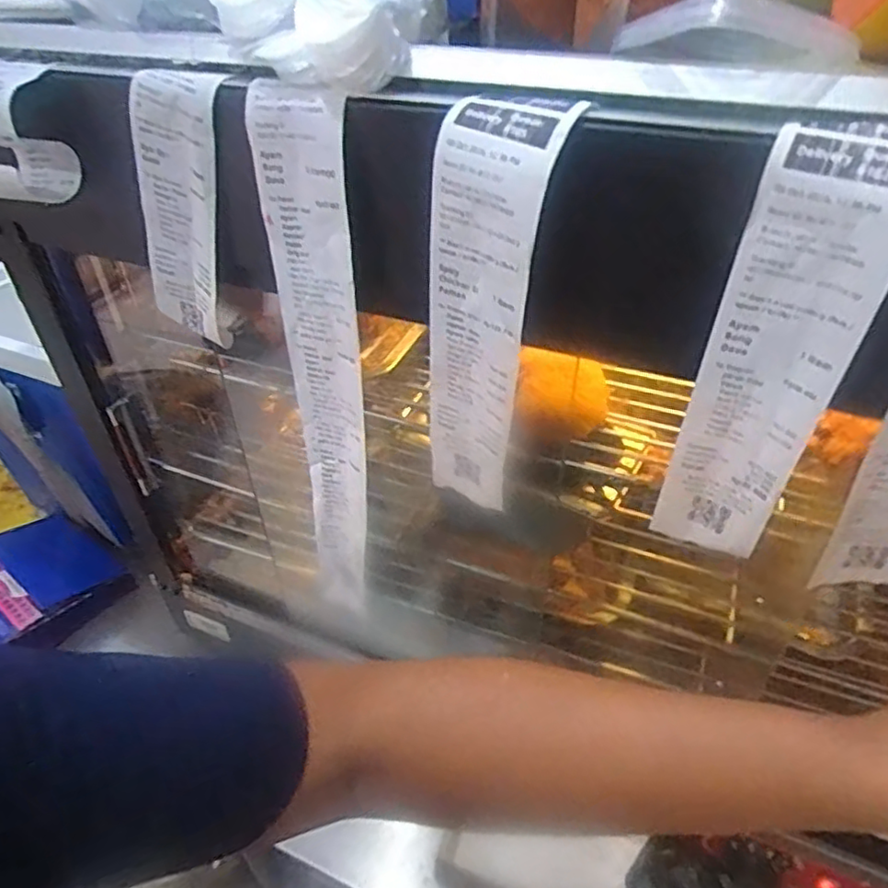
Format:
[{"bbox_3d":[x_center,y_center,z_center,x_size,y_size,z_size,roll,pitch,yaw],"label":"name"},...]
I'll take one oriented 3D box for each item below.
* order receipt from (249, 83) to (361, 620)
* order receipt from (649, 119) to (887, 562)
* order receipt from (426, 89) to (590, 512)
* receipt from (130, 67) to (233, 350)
[{"bbox_3d":[-0.079,-0.027,0.403,0.057,0.346,0.015,18,39,21],"label":"order receipt"},{"bbox_3d":[0.150,-0.029,0.300,0.051,0.220,0.024,25,48,24],"label":"order receipt"},{"bbox_3d":[0.022,-0.057,0.345,0.067,0.226,0.029,22,46,26],"label":"order receipt"},{"bbox_3d":[-0.155,-0.135,0.386,0.055,0.157,0.023,23,46,4],"label":"receipt"}]

